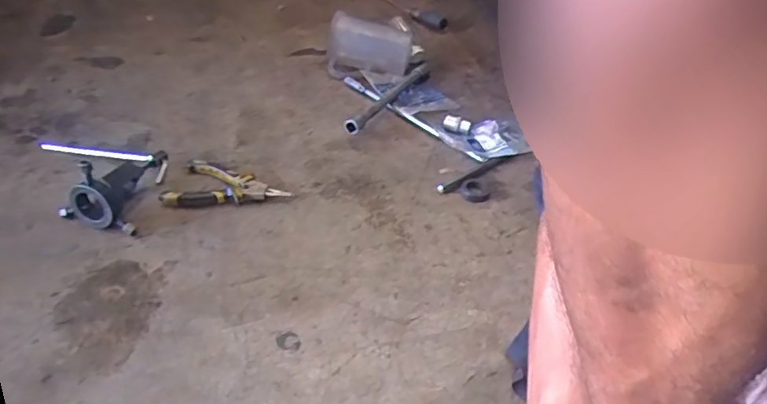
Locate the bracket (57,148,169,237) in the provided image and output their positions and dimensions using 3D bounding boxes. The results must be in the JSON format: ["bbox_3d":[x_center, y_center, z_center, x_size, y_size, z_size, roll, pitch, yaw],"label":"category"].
[{"bbox_3d":[-0.318,-0.038,0.675,0.084,0.079,0.135,4,38,0],"label":"bracket"}]

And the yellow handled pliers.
[{"bbox_3d":[-0.192,-0.018,0.707,0.141,0.022,0.082,11,38,8],"label":"yellow handled pliers"}]

